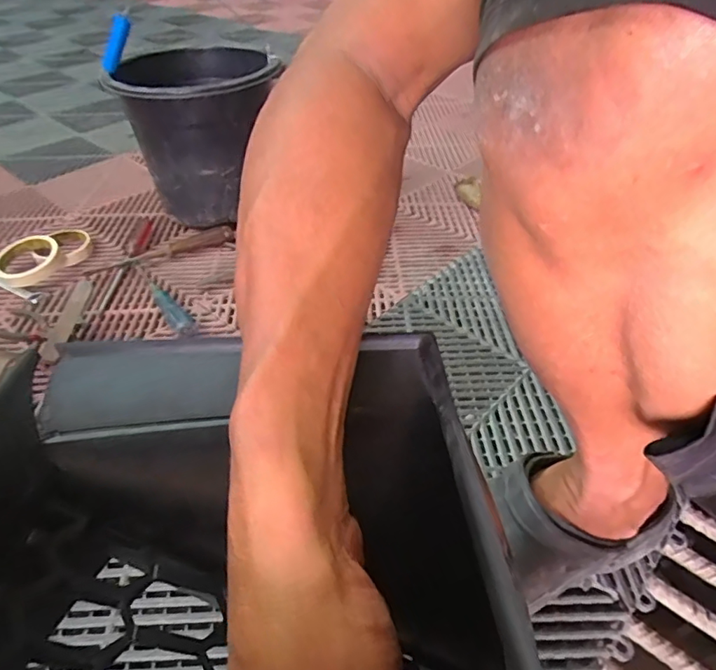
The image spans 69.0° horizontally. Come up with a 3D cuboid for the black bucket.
[{"bbox_3d":[-0.256,-0.341,0.901,0.230,0.236,0.280,-8,42,-7],"label":"black bucket"}]

